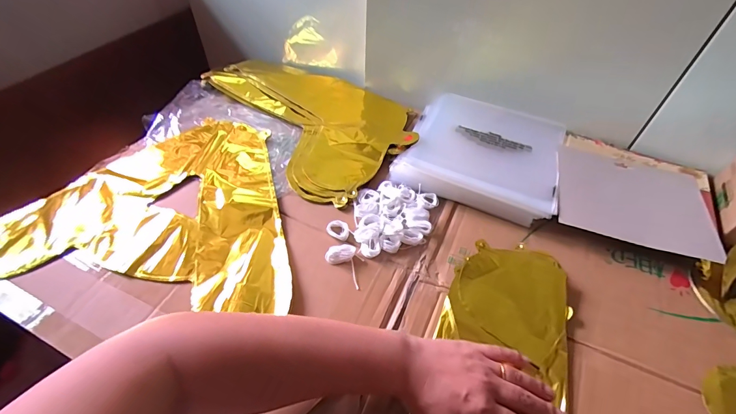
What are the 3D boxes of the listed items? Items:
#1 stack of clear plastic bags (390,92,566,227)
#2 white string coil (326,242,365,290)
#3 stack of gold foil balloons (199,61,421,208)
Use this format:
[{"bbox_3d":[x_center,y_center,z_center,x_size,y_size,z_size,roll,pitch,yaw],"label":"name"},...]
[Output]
[{"bbox_3d":[0.176,-0.086,0.576,0.218,0.033,0.228,19,50,12],"label":"stack of clear plastic bags"},{"bbox_3d":[-0.021,0.066,0.442,0.055,0.014,0.033,36,55,25],"label":"white string coil"},{"bbox_3d":[-0.102,-0.181,0.645,0.249,0.028,0.415,-32,58,-28],"label":"stack of gold foil balloons"}]

